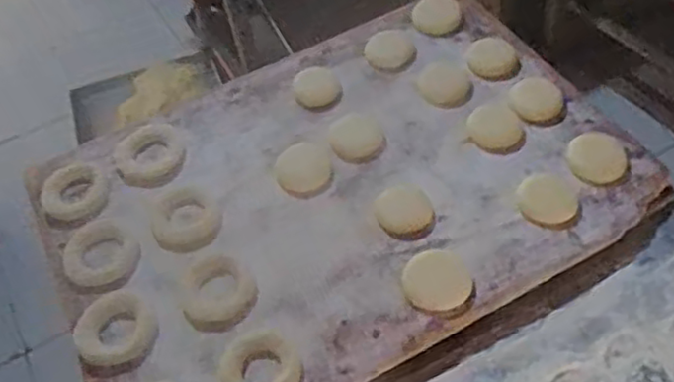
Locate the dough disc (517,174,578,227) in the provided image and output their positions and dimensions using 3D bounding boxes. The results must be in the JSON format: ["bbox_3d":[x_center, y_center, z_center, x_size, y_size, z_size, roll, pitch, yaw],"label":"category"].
[{"bbox_3d":[0.214,0.009,0.699,0.057,0.009,0.062,-4,50,4],"label":"dough disc"}]

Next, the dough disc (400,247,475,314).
[{"bbox_3d":[0.094,0.084,0.652,0.061,0.012,0.062,-4,50,4],"label":"dough disc"}]

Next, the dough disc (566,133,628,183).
[{"bbox_3d":[0.272,-0.035,0.721,0.058,0.008,0.062,-4,50,4],"label":"dough disc"}]

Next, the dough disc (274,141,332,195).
[{"bbox_3d":[-0.038,-0.027,0.757,0.058,0.007,0.065,-16,52,-10],"label":"dough disc"}]

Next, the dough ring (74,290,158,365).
[{"bbox_3d":[-0.207,0.123,0.647,0.069,0.019,0.072,-4,50,4],"label":"dough ring"}]

